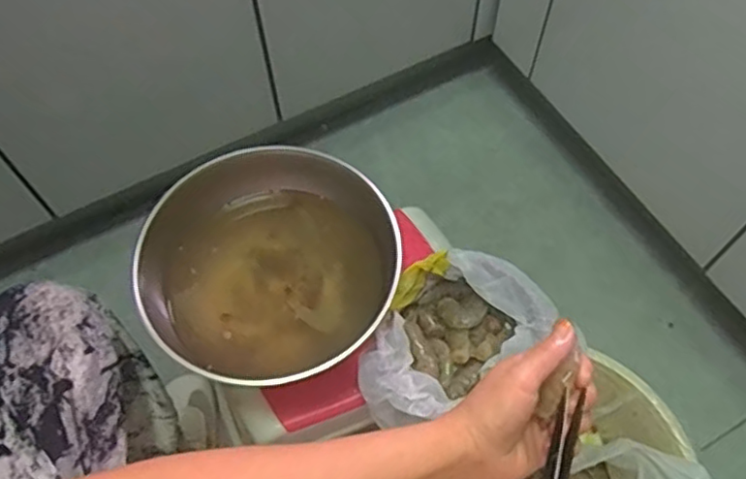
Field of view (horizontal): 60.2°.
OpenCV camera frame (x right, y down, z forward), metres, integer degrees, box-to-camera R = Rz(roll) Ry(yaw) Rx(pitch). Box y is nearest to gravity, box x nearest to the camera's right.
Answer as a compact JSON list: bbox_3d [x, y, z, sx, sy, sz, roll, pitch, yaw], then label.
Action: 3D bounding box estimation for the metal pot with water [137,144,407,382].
[{"bbox_3d":[-0.100,0.026,0.660,0.240,0.103,0.256,-1,62,2],"label":"metal pot with water"}]

